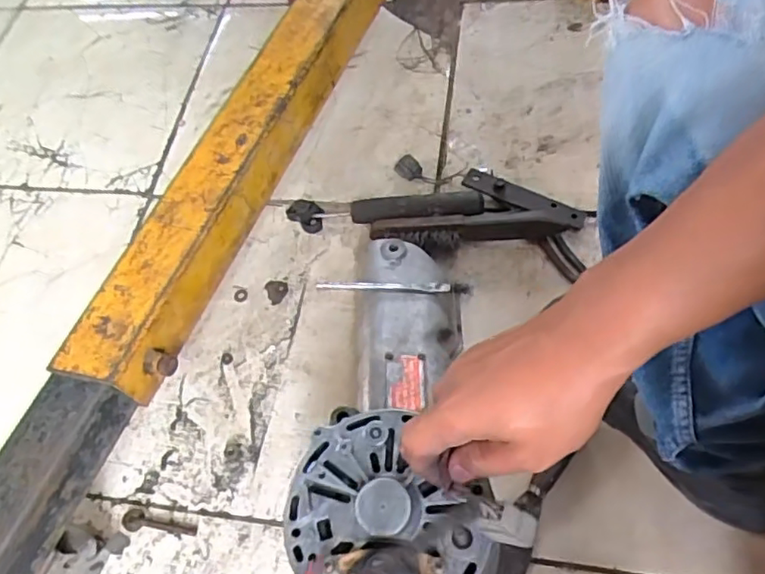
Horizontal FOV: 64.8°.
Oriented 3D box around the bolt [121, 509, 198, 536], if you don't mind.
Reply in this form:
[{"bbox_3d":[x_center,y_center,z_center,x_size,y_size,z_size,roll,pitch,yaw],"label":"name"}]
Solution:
[{"bbox_3d":[-0.231,0.245,0.625,0.076,0.014,0.020,3,61,5],"label":"bolt"}]

